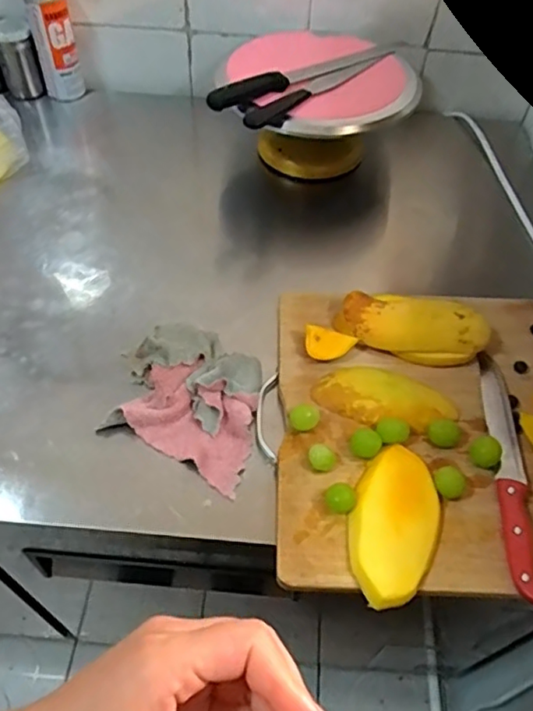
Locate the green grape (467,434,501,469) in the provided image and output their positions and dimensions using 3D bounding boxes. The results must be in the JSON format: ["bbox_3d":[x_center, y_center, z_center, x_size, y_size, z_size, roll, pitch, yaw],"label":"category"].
[{"bbox_3d":[0.216,0.097,0.567,0.029,0.030,0.023,37,59,23],"label":"green grape"}]

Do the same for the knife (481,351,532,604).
[{"bbox_3d":[0.245,0.104,0.569,0.035,0.022,0.269,8,55,3],"label":"knife"}]

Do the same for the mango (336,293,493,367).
[{"bbox_3d":[0.166,-0.030,0.651,0.168,0.046,0.065,11,52,5],"label":"mango"}]

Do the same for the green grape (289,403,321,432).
[{"bbox_3d":[0.039,0.066,0.590,0.029,0.023,0.024,2,54,-1],"label":"green grape"}]

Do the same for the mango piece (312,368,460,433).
[{"bbox_3d":[0.128,0.046,0.610,0.149,0.020,0.062,8,55,3],"label":"mango piece"}]

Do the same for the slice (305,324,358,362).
[{"bbox_3d":[0.071,-0.010,0.647,0.056,0.023,0.035,9,55,4],"label":"slice"}]

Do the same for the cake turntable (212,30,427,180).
[{"bbox_3d":[0.072,-0.355,0.853,0.250,0.143,0.227,-12,56,-11],"label":"cake turntable"}]

